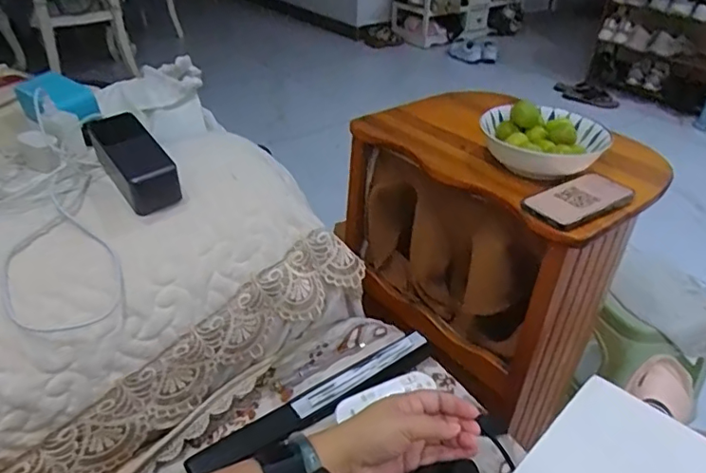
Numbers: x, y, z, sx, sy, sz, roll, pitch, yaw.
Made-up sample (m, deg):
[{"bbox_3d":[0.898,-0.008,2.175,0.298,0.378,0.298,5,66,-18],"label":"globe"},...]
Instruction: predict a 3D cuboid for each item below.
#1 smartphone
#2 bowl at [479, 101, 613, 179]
[{"bbox_3d":[0.300,-0.049,0.727,0.151,0.011,0.078,-20,41,-29],"label":"smartphone"},{"bbox_3d":[0.286,-0.149,0.818,0.177,0.071,0.144,9,35,9],"label":"bowl"}]

